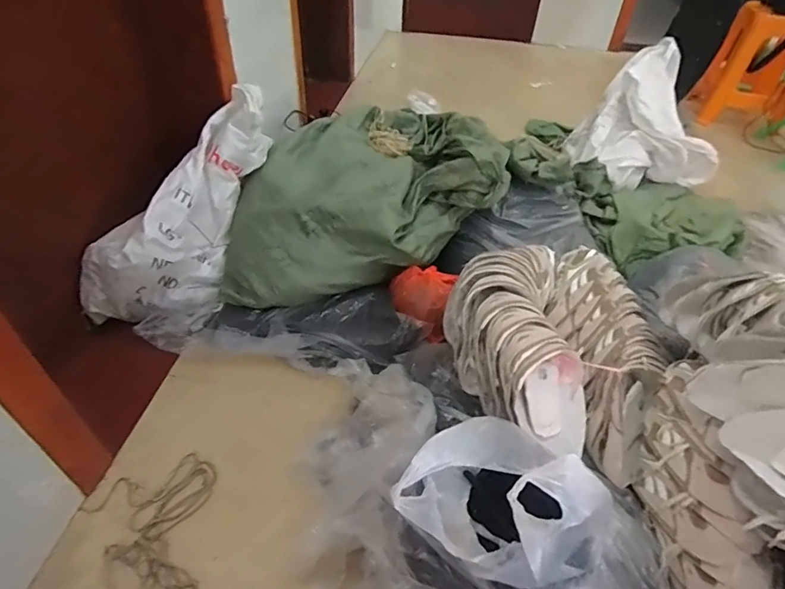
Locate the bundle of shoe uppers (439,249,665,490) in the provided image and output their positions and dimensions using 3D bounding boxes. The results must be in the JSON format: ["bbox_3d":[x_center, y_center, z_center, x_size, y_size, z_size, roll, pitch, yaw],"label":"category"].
[{"bbox_3d":[0.316,0.085,0.961,0.408,0.183,0.447,14,45,11],"label":"bundle of shoe uppers"}]

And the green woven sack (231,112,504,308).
[{"bbox_3d":[-0.105,-0.292,1.374,0.803,0.296,0.563,-13,46,-16],"label":"green woven sack"}]

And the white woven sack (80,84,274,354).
[{"bbox_3d":[-0.498,-0.209,1.153,0.173,0.271,0.679,24,87,21],"label":"white woven sack"}]

